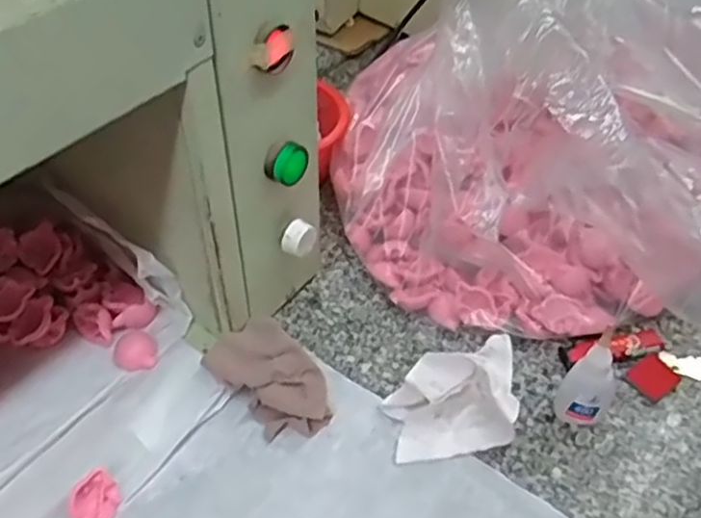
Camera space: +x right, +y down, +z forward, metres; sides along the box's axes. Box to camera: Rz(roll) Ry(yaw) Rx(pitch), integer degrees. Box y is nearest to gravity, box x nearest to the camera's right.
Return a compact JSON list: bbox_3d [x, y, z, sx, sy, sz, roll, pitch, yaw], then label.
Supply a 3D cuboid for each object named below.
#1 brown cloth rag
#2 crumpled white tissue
[{"bbox_3d":[-0.056,0.082,0.474,0.056,0.042,0.087,-29,51,-29],"label":"brown cloth rag"},{"bbox_3d":[0.079,0.087,0.466,0.113,0.047,0.065,-24,48,-25],"label":"crumpled white tissue"}]

